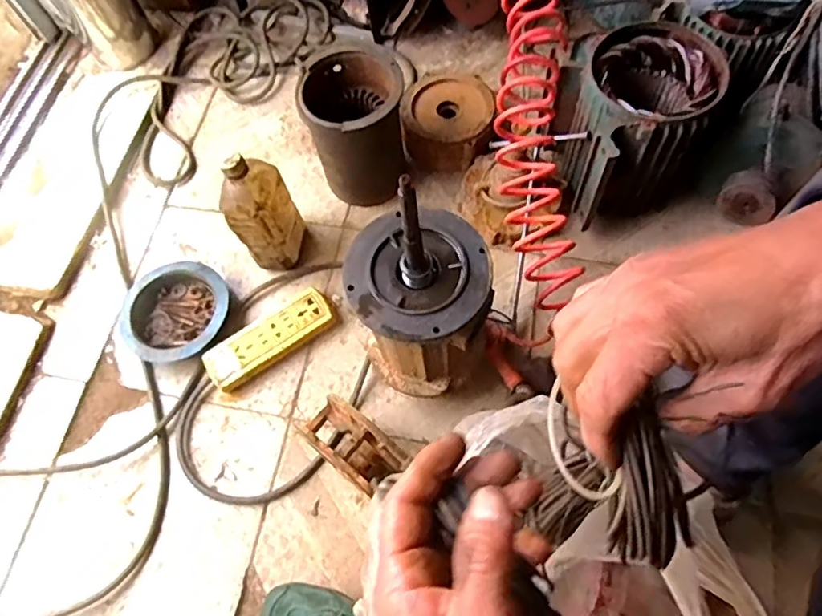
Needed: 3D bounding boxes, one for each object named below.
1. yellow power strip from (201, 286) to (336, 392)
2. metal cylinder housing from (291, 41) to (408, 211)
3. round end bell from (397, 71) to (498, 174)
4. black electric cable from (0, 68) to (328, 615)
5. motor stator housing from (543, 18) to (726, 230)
[{"bbox_3d":[-0.195,0.042,0.796,0.186,0.027,0.066,-35,69,-11],"label":"yellow power strip"},{"bbox_3d":[-0.075,-0.249,0.832,0.130,0.194,0.137,4,67,6],"label":"metal cylinder housing"},{"bbox_3d":[0.060,-0.298,0.912,0.146,0.078,0.168,13,68,10],"label":"round end bell"},{"bbox_3d":[-0.571,0.036,0.823,0.664,0.016,0.786,-26,67,-7],"label":"black electric cable"},{"bbox_3d":[0.286,-0.244,0.784,0.194,0.192,0.229,18,69,11],"label":"motor stator housing"}]

